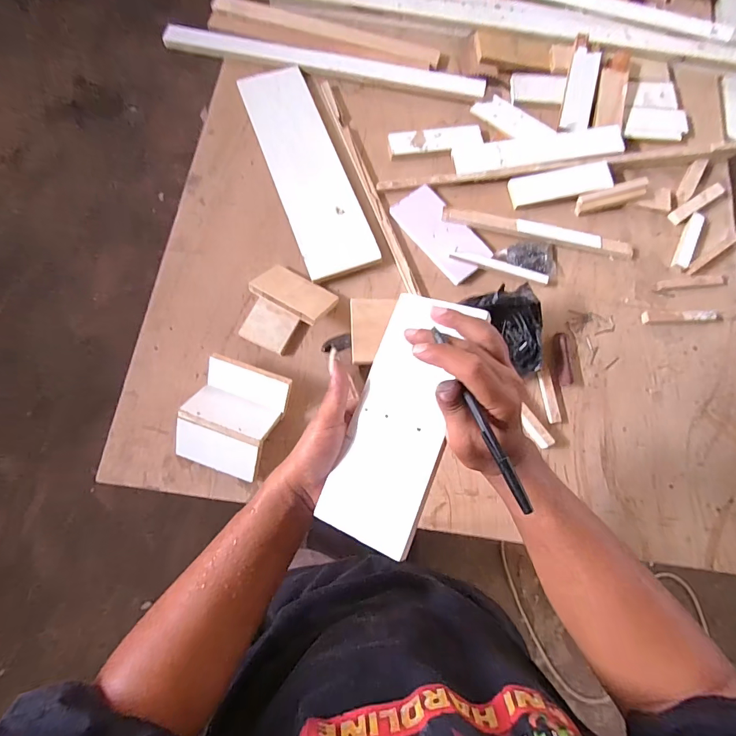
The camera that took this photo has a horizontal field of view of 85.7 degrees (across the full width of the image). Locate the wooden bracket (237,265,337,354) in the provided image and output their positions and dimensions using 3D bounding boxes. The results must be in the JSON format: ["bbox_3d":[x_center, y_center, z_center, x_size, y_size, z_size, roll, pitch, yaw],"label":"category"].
[{"bbox_3d":[-0.167,-0.115,0.766,0.153,0.048,0.163,34,79,6],"label":"wooden bracket"}]

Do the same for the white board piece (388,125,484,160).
[{"bbox_3d":[0.154,-0.521,0.905,0.214,0.014,0.064,-8,77,-3],"label":"white board piece"}]

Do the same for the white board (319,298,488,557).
[{"bbox_3d":[0.032,0.042,0.358,0.085,0.007,0.225,18,82,23],"label":"white board"}]

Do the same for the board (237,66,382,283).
[{"bbox_3d":[-0.131,-0.439,0.867,0.157,0.016,0.522,-20,78,-6],"label":"board"}]

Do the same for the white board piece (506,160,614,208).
[{"bbox_3d":[0.423,-0.407,0.880,0.217,0.010,0.070,-10,85,4],"label":"white board piece"}]

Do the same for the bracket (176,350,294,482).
[{"bbox_3d":[-0.237,0.088,0.700,0.153,0.080,0.186,19,77,3],"label":"bracket"}]

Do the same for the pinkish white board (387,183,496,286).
[{"bbox_3d":[0.154,-0.289,0.843,0.105,0.021,0.220,-39,81,-9],"label":"pinkish white board"}]

